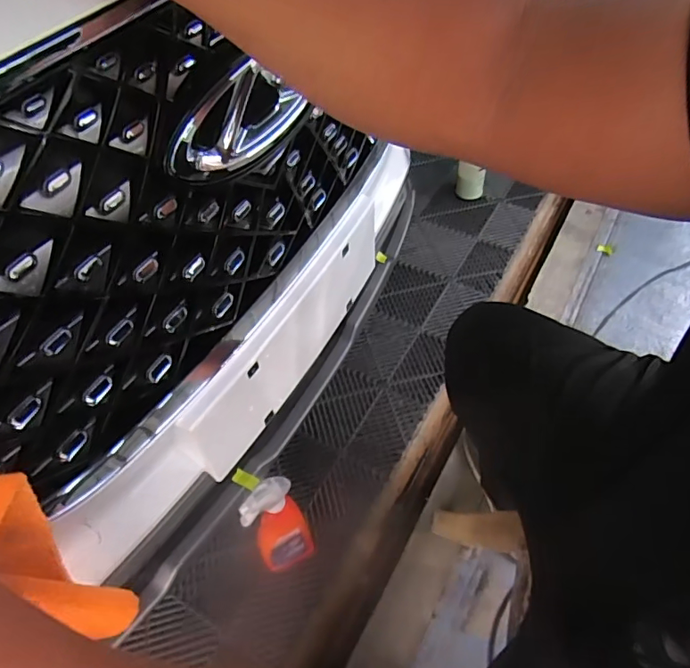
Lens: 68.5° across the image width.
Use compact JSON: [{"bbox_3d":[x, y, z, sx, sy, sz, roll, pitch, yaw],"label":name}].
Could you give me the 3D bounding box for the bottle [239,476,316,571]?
[{"bbox_3d":[-0.113,0.352,0.902,0.065,0.311,0.098,36,60,26],"label":"bottle"}]

